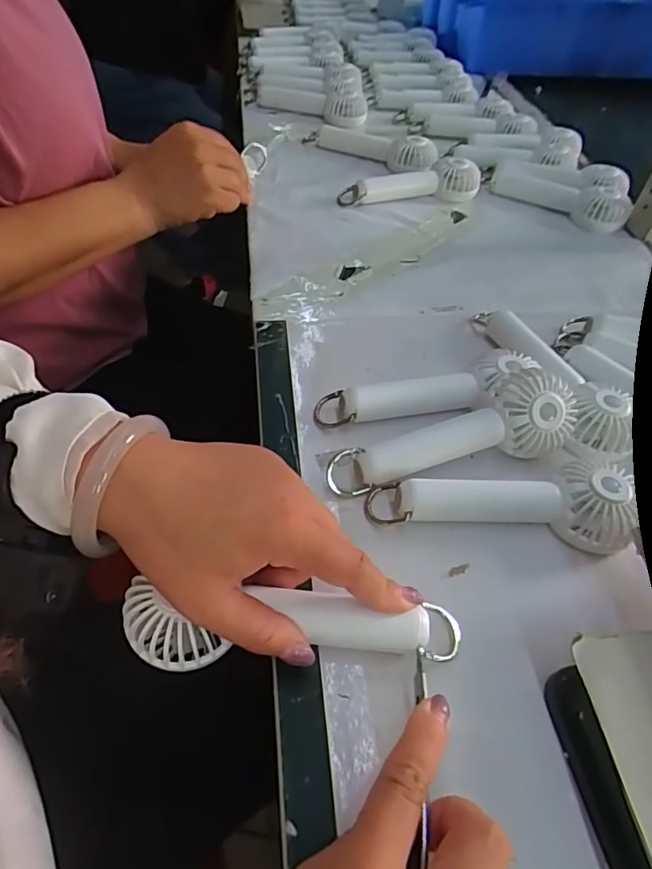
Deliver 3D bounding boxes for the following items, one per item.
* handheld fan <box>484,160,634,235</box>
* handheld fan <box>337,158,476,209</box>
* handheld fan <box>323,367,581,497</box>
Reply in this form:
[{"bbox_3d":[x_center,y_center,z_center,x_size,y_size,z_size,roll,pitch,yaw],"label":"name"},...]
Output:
[{"bbox_3d":[0.252,-0.271,0.598,0.163,0.030,0.053,33,55,22],"label":"handheld fan"},{"bbox_3d":[0.092,-0.276,0.587,0.158,0.030,0.038,-8,51,-11],"label":"handheld fan"},{"bbox_3d":[0.079,-0.003,0.341,0.162,0.042,0.045,-9,51,-11],"label":"handheld fan"}]

